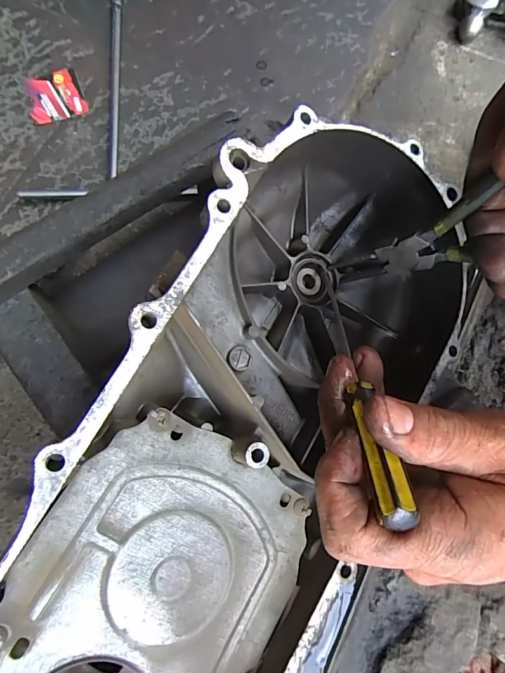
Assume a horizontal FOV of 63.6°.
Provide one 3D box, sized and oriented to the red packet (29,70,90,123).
[{"bbox_3d":[-0.235,-0.286,0.482,0.061,0.005,0.066,-21,77,-5],"label":"red packet"}]

